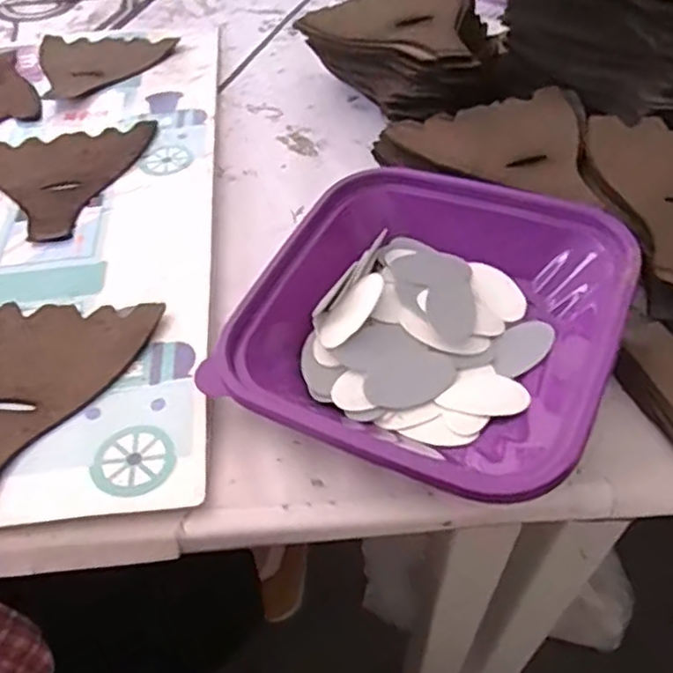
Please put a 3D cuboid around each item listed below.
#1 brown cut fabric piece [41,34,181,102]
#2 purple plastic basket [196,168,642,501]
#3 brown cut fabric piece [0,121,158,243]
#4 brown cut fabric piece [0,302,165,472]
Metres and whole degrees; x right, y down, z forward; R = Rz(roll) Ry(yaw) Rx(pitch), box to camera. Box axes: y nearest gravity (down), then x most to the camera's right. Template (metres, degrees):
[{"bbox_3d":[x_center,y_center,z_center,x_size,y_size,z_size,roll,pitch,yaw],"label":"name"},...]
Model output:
[{"bbox_3d":[-0.209,-0.256,0.599,0.119,0.007,0.127,-15,50,-12],"label":"brown cut fabric piece"},{"bbox_3d":[0.051,-0.014,0.348,0.183,0.049,0.189,21,53,19],"label":"purple plastic basket"},{"bbox_3d":[-0.215,-0.127,0.488,0.119,0.006,0.141,14,51,13],"label":"brown cut fabric piece"},{"bbox_3d":[-0.175,0.029,0.345,0.123,0.007,0.129,5,48,9],"label":"brown cut fabric piece"}]

